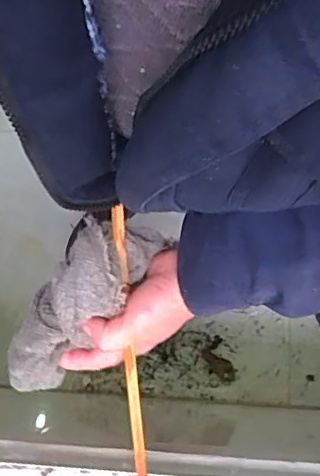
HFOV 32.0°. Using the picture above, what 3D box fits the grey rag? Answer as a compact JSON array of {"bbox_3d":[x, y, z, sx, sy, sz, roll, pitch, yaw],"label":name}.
[{"bbox_3d":[-0.071,0.054,0.452,0.066,0.070,0.168,39,94,12],"label":"grey rag"}]

